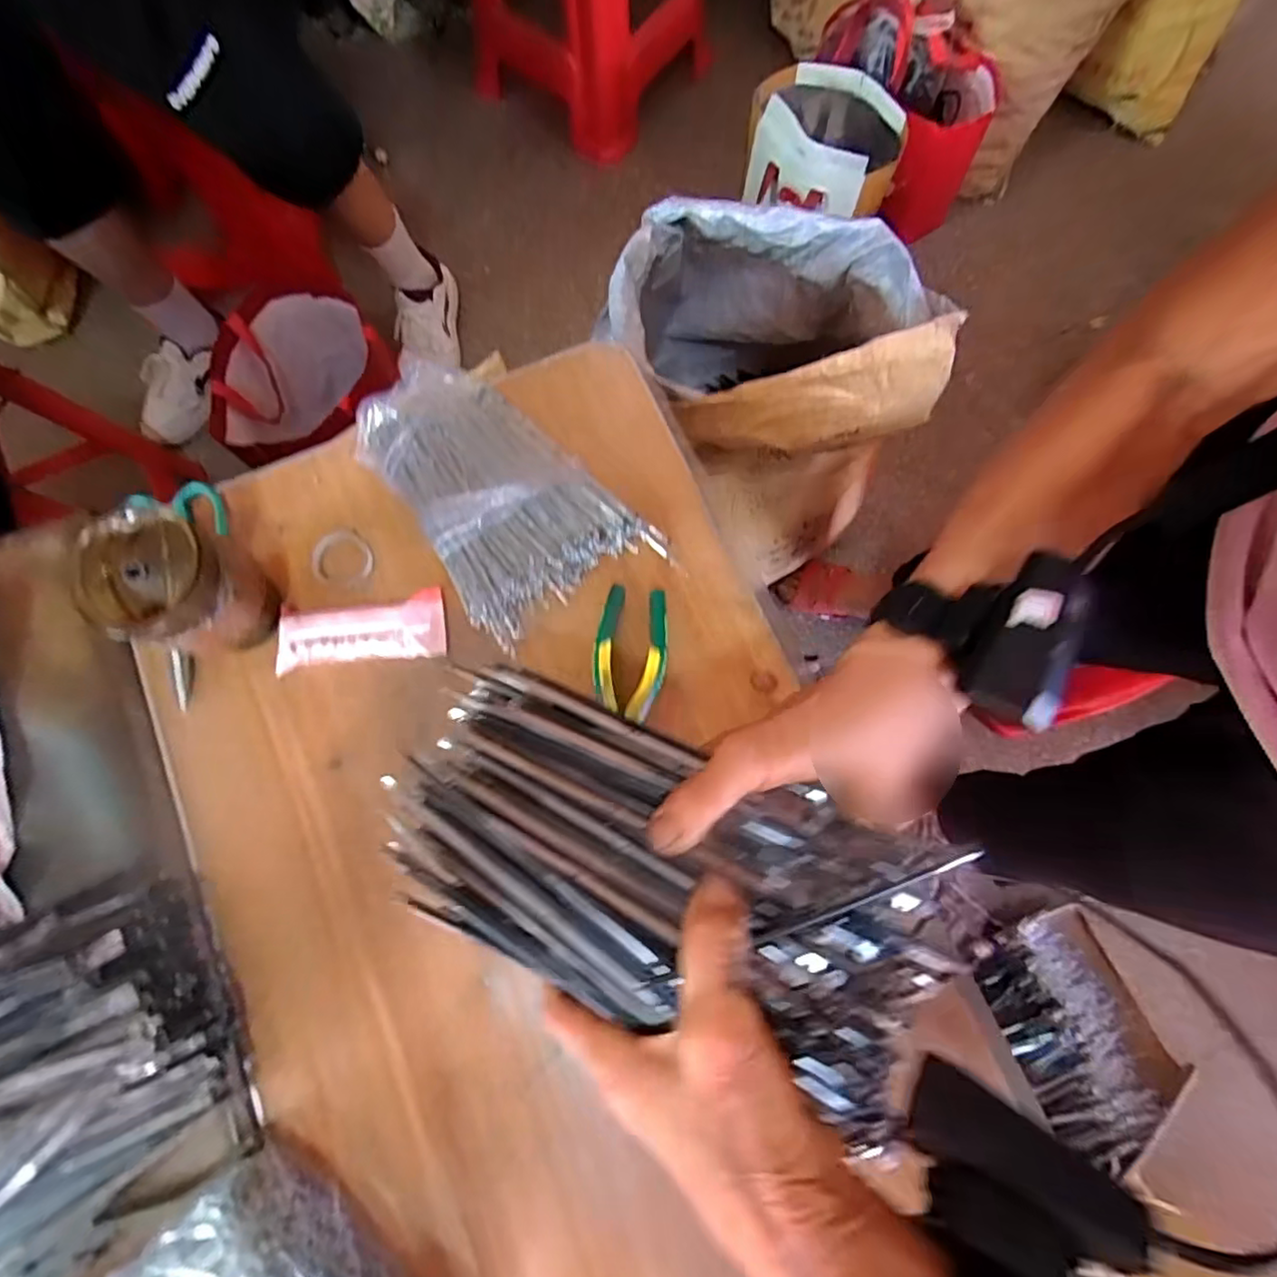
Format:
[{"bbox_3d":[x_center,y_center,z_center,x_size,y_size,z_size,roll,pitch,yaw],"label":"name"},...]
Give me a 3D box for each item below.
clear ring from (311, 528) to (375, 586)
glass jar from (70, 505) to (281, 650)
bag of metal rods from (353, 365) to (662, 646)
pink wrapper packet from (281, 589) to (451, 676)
[{"bbox_3d":[-0.242,-0.066,0.499,0.047,0.011,0.048,0,77,1],"label":"clear ring"},{"bbox_3d":[-0.318,-0.031,0.440,0.078,0.106,0.083,0,77,1],"label":"glass jar"},{"bbox_3d":[-0.119,-0.132,0.500,0.154,0.039,0.249,-35,79,-7],"label":"bag of metal rods"},{"bbox_3d":[-0.216,-0.008,0.476,0.125,0.027,0.053,-8,77,-1],"label":"pink wrapper packet"}]

